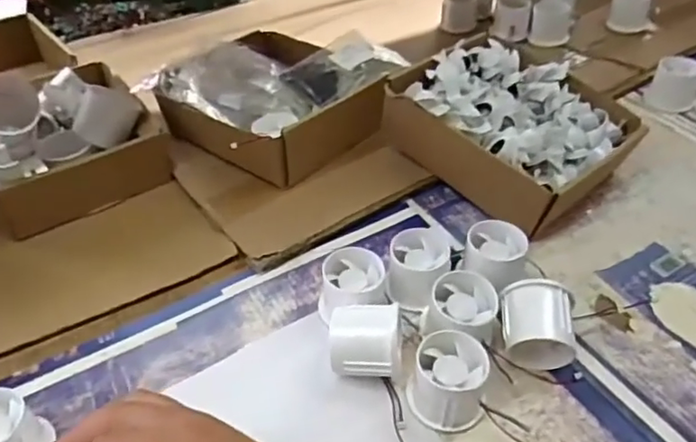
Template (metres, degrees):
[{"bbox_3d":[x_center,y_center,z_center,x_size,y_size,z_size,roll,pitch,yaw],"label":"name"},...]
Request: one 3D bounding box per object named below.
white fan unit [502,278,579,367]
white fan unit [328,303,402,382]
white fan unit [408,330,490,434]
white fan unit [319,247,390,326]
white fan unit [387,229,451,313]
[{"bbox_3d":[0.149,0.083,0.461,0.053,0.055,0.050,1,43,3],"label":"white fan unit"},{"bbox_3d":[0.014,0.095,0.443,0.054,0.052,0.046,1,43,4],"label":"white fan unit"},{"bbox_3d":[0.073,0.116,0.428,0.051,0.046,0.055,9,44,11],"label":"white fan unit"},{"bbox_3d":[0.003,0.060,0.493,0.054,0.046,0.057,10,44,13],"label":"white fan unit"},{"bbox_3d":[0.062,0.043,0.513,0.051,0.044,0.060,1,43,3],"label":"white fan unit"}]

